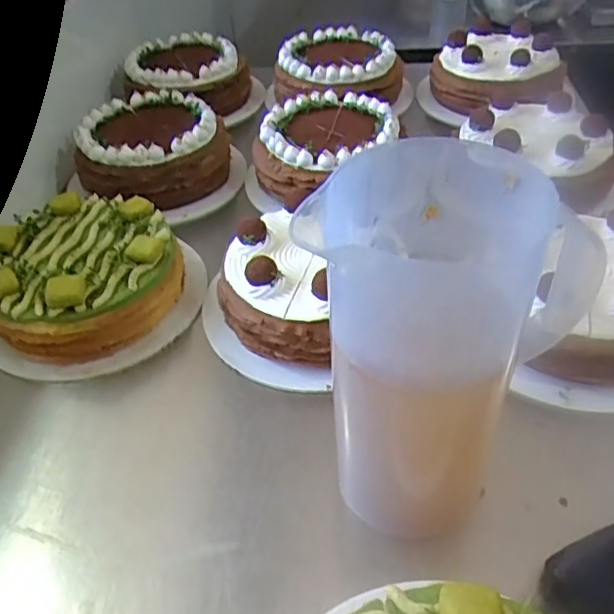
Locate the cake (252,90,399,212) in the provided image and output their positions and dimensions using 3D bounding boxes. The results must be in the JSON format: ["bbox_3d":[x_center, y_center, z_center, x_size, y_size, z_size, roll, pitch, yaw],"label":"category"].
[{"bbox_3d":[0.015,-0.184,0.691,0.158,0.072,0.147,-2,43,2],"label":"cake"}]

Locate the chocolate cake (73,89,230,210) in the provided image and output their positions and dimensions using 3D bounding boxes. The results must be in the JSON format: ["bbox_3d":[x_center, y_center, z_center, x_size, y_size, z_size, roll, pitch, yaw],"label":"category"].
[{"bbox_3d":[-0.187,-0.184,0.704,0.163,0.074,0.170,-2,43,2],"label":"chocolate cake"}]

